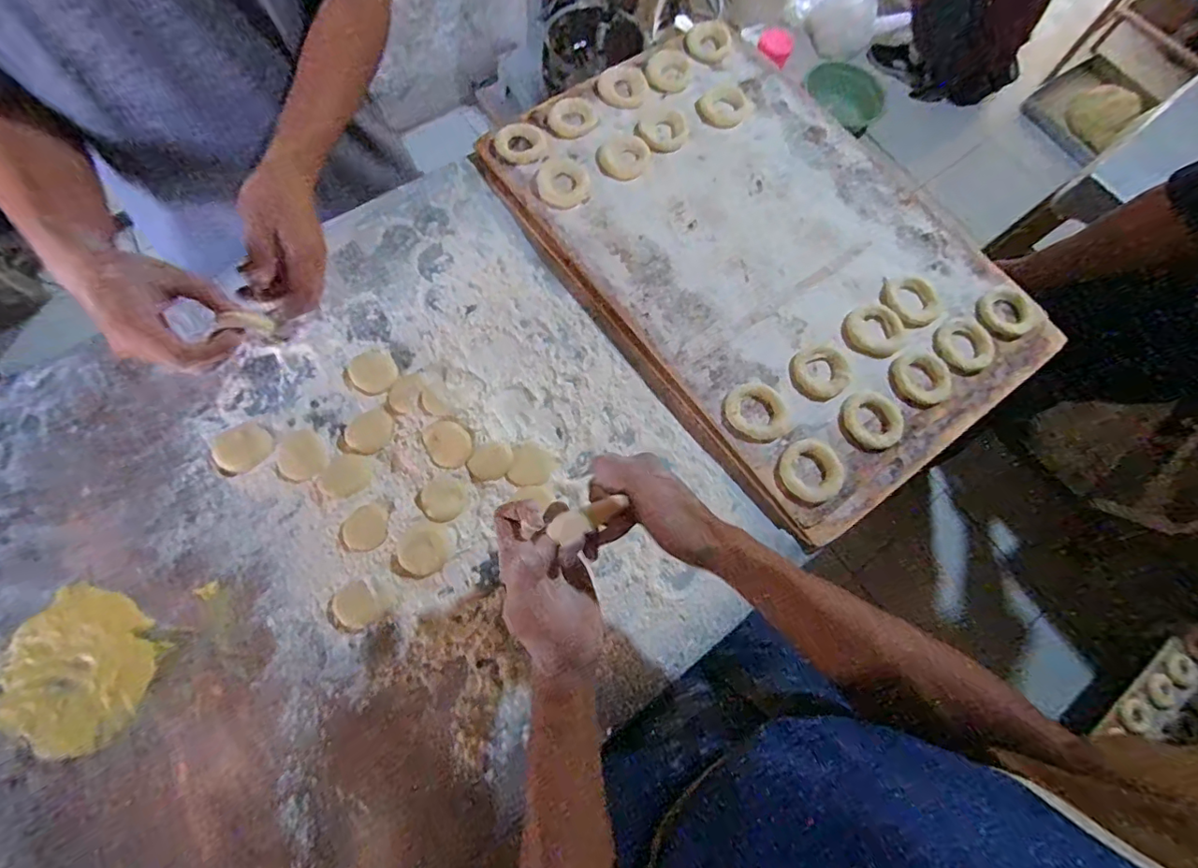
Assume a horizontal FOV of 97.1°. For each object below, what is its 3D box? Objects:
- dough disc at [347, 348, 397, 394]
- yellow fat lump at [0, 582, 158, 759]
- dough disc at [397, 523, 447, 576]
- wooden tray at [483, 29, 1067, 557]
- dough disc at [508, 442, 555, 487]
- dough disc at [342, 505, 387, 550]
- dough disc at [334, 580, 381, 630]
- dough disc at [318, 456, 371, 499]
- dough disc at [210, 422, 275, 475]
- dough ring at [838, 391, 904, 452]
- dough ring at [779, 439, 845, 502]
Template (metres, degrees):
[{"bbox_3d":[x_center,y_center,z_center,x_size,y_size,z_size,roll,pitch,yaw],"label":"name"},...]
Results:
[{"bbox_3d":[-0.239,-0.066,0.561,0.046,0.004,0.050,1,73,-2],"label":"dough disc"},{"bbox_3d":[-0.443,0.200,0.452,0.110,0.016,0.124,11,73,1],"label":"yellow fat lump"},{"bbox_3d":[-0.166,0.108,0.500,0.042,0.011,0.046,1,73,-2],"label":"dough disc"},{"bbox_3d":[0.194,-0.235,0.625,0.415,0.024,0.608,-35,77,-12],"label":"wooden tray"},{"bbox_3d":[-0.068,0.031,0.543,0.045,0.008,0.045,2,77,-10],"label":"dough disc"},{"bbox_3d":[-0.222,0.089,0.504,0.042,0.005,0.041,1,73,-2],"label":"dough disc"},{"bbox_3d":[-0.224,0.159,0.488,0.038,0.007,0.041,1,73,-2],"label":"dough disc"},{"bbox_3d":[-0.248,0.041,0.516,0.048,0.004,0.041,-25,75,-9],"label":"dough disc"},{"bbox_3d":[-0.352,0.013,0.522,0.051,0.004,0.046,-38,78,-12],"label":"dough disc"},{"bbox_3d":[0.285,-0.013,0.559,0.067,0.020,0.063,1,73,-2],"label":"dough ring"},{"bbox_3d":[0.215,0.038,0.538,0.061,0.022,0.063,1,73,-2],"label":"dough ring"}]

